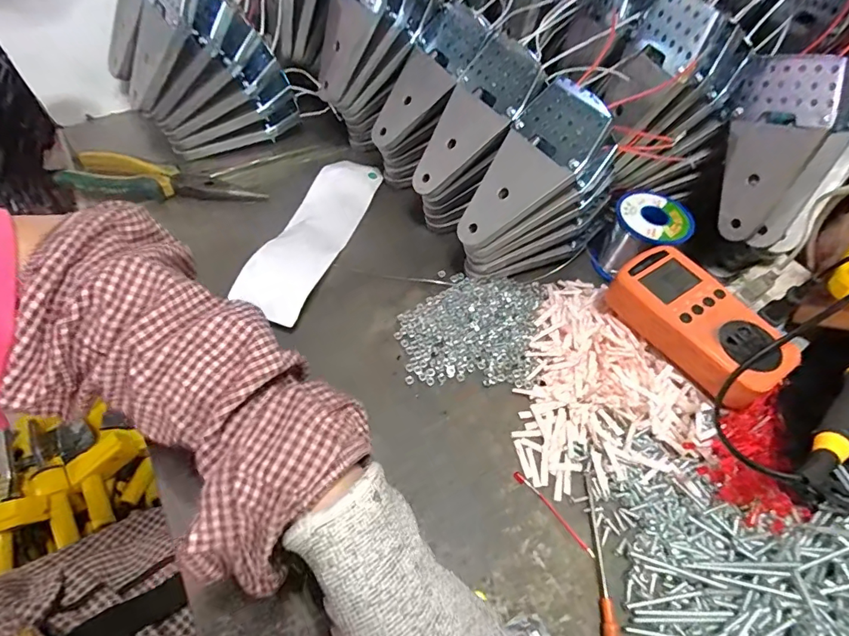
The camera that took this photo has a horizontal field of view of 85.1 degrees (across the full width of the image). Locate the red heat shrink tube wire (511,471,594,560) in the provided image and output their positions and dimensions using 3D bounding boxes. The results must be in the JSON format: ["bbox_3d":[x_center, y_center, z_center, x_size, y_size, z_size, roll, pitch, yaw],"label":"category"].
[{"bbox_3d":[0.089,0.134,0.319,0.006,0.004,0.070,-37,64,-21],"label":"red heat shrink tube wire"}]

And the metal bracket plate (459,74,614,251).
[{"bbox_3d":[0.077,-0.117,0.365,0.139,0.008,0.065,-46,62,21],"label":"metal bracket plate"}]

